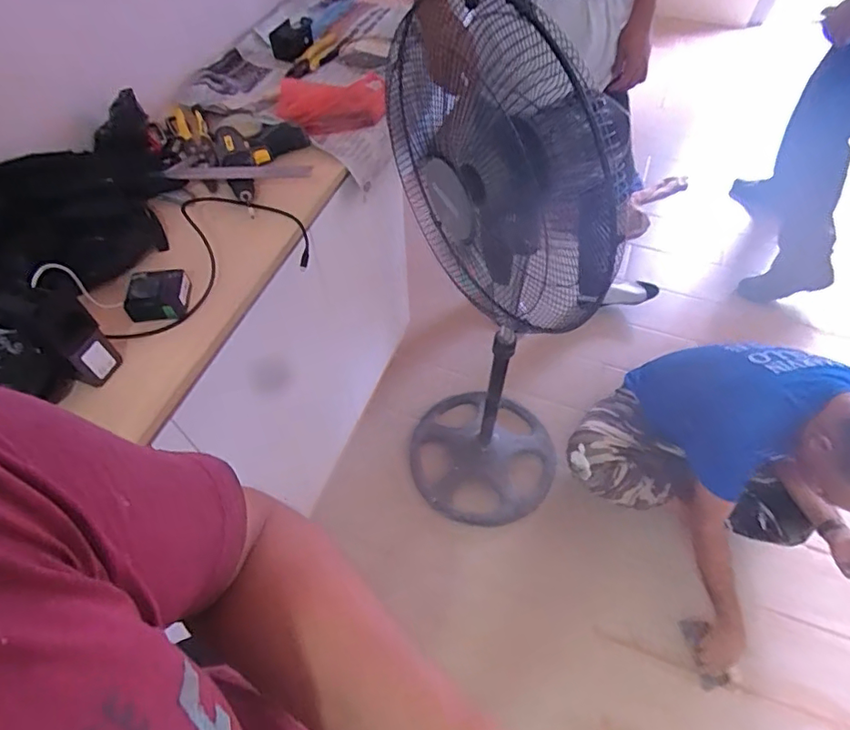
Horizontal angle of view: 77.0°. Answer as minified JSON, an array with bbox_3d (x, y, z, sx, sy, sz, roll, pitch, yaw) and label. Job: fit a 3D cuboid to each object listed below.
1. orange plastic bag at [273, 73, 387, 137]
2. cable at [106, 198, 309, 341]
[{"bbox_3d":[-0.187,-0.526,1.080,0.218,0.063,0.146,-8,55,-5],"label":"orange plastic bag"},{"bbox_3d":[-0.320,-0.151,0.848,0.239,0.047,0.324,12,59,-2],"label":"cable"}]

